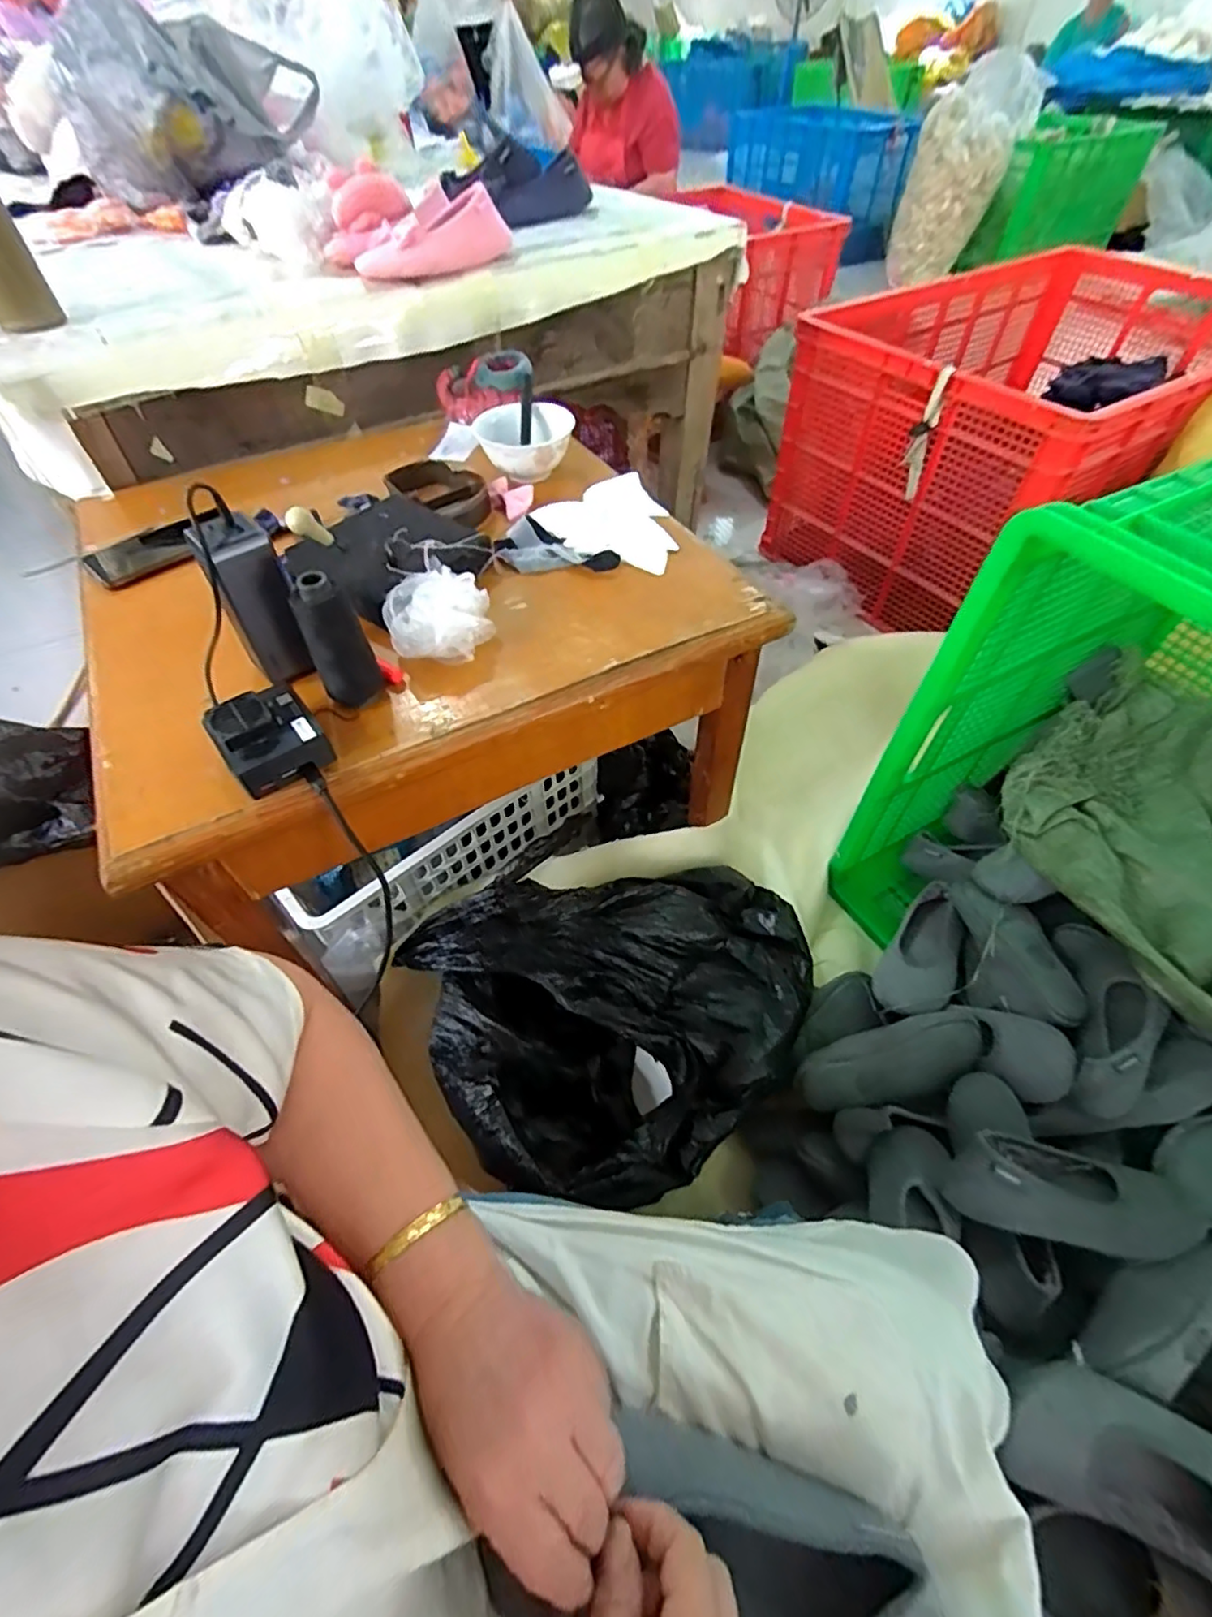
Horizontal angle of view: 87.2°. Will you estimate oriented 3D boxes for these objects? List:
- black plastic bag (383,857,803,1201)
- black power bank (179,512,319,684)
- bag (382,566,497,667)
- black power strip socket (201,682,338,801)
[{"bbox_3d":[0.047,0.222,0.758,0.461,0.224,0.335,-22,55,-15],"label":"black plastic bag"},{"bbox_3d":[-0.288,-0.171,0.531,0.050,0.137,0.031,-34,59,-23],"label":"black power bank"},{"bbox_3d":[-0.152,-0.173,0.582,0.094,0.054,0.073,-13,53,-9],"label":"bag"},{"bbox_3d":[-0.264,-0.056,0.501,0.069,0.055,0.069,-32,59,-22],"label":"black power strip socket"}]

